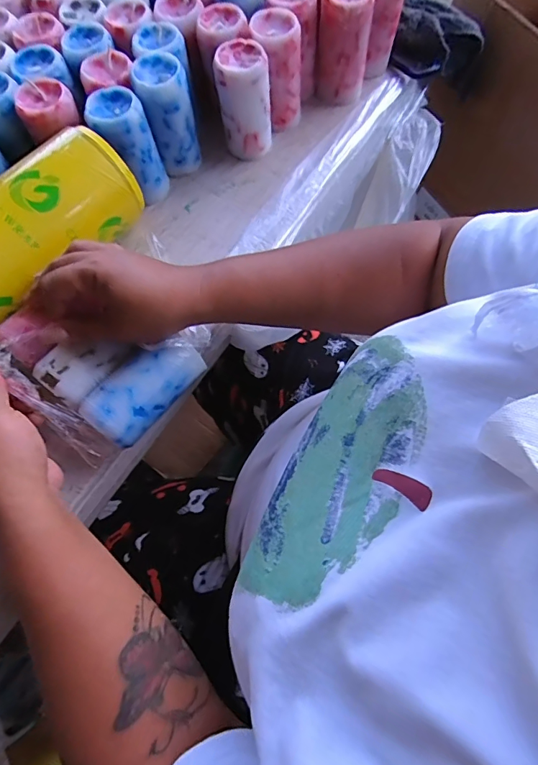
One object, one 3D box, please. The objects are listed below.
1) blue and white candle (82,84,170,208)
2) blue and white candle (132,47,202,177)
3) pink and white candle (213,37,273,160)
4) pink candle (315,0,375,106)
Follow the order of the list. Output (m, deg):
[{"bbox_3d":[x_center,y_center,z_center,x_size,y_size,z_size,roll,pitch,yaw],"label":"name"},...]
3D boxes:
[{"bbox_3d":[-0.135,-0.225,0.415,0.048,0.086,0.057,-23,70,-7],"label":"blue and white candle"},{"bbox_3d":[-0.099,-0.265,0.426,0.048,0.094,0.052,-14,69,-4],"label":"blue and white candle"},{"bbox_3d":[-0.024,-0.284,0.436,0.052,0.085,0.054,-4,69,0],"label":"pink and white candle"},{"bbox_3d":[0.079,-0.364,0.462,0.054,0.091,0.053,5,69,3],"label":"pink candle"}]

